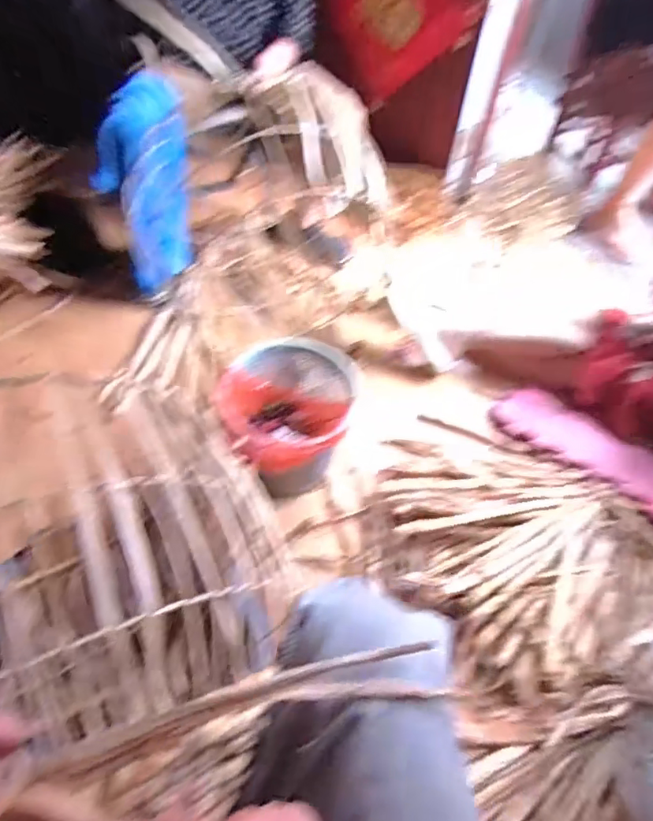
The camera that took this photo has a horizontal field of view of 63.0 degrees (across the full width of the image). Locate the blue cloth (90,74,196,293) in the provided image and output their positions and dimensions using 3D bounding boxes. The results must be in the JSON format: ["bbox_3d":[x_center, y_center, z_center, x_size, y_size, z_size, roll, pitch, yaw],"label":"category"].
[{"bbox_3d":[-0.395,-0.478,1.199,0.184,0.424,0.224,-8,53,-12],"label":"blue cloth"}]

